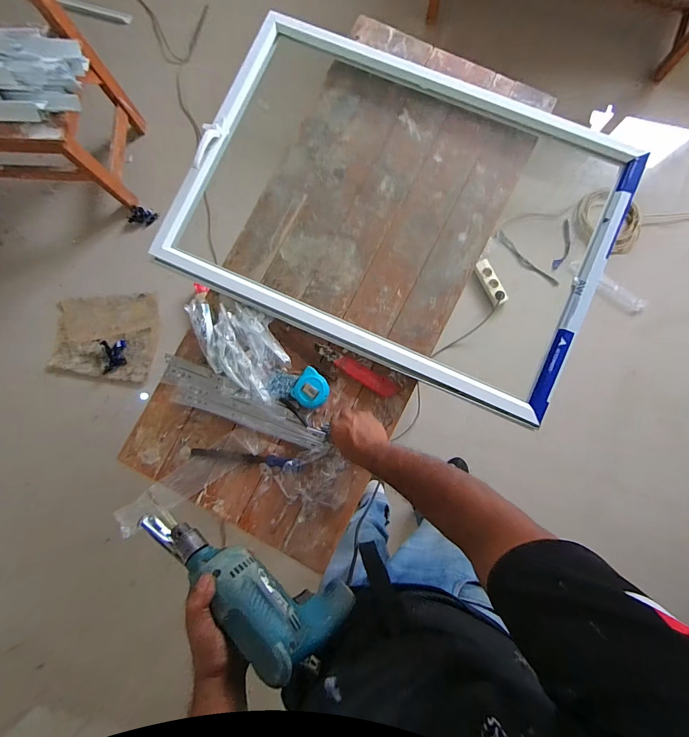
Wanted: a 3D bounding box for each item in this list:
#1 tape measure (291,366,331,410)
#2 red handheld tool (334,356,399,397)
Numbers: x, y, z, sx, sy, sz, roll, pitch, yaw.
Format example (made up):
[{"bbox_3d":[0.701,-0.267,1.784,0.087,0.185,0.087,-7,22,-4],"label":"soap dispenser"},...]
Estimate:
[{"bbox_3d":[-0.063,0.043,0.698,0.072,0.039,0.071,36,88,2],"label":"tape measure"},{"bbox_3d":[0.043,0.017,0.699,0.131,0.018,0.032,30,88,2],"label":"red handheld tool"}]

